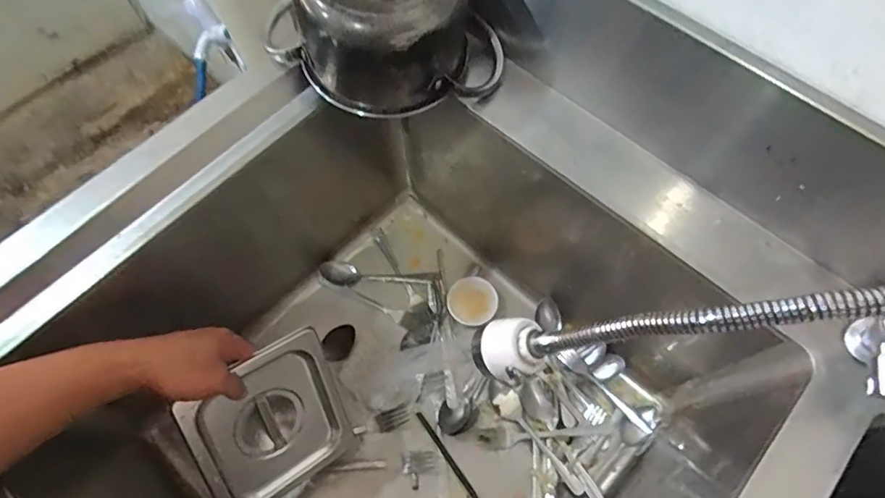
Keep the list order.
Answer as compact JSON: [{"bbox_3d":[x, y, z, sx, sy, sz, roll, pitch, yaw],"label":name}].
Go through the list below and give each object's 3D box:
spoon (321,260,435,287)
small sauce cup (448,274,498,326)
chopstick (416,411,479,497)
[{"bbox_3d":[-0.097,0.037,0.753,0.160,0.022,0.031,4,66,2],"label":"spoon"},{"bbox_3d":[0.043,0.076,0.739,0.069,0.034,0.068,0,66,0],"label":"small sauce cup"},{"bbox_3d":[0.024,0.288,0.651,0.008,0.007,0.187,-34,70,-14],"label":"chopstick"}]

